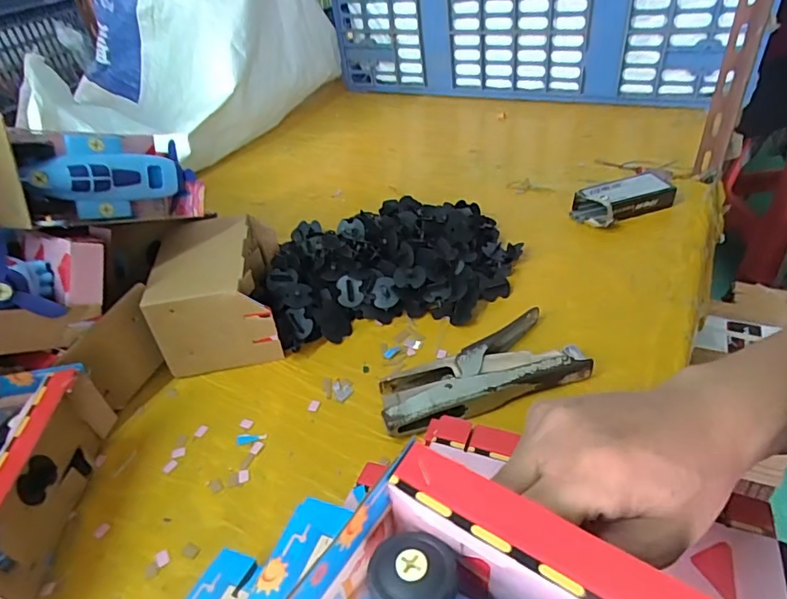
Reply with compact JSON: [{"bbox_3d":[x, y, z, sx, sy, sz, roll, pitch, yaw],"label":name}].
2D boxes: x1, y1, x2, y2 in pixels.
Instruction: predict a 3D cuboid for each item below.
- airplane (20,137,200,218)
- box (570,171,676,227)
[{"bbox_3d":[-0.273,-0.116,0.481,0.142,0.072,0.047,-14,33,-43],"label":"airplane"},{"bbox_3d":[0.290,-0.126,0.634,0.128,0.034,0.060,-18,39,-13],"label":"box"}]

